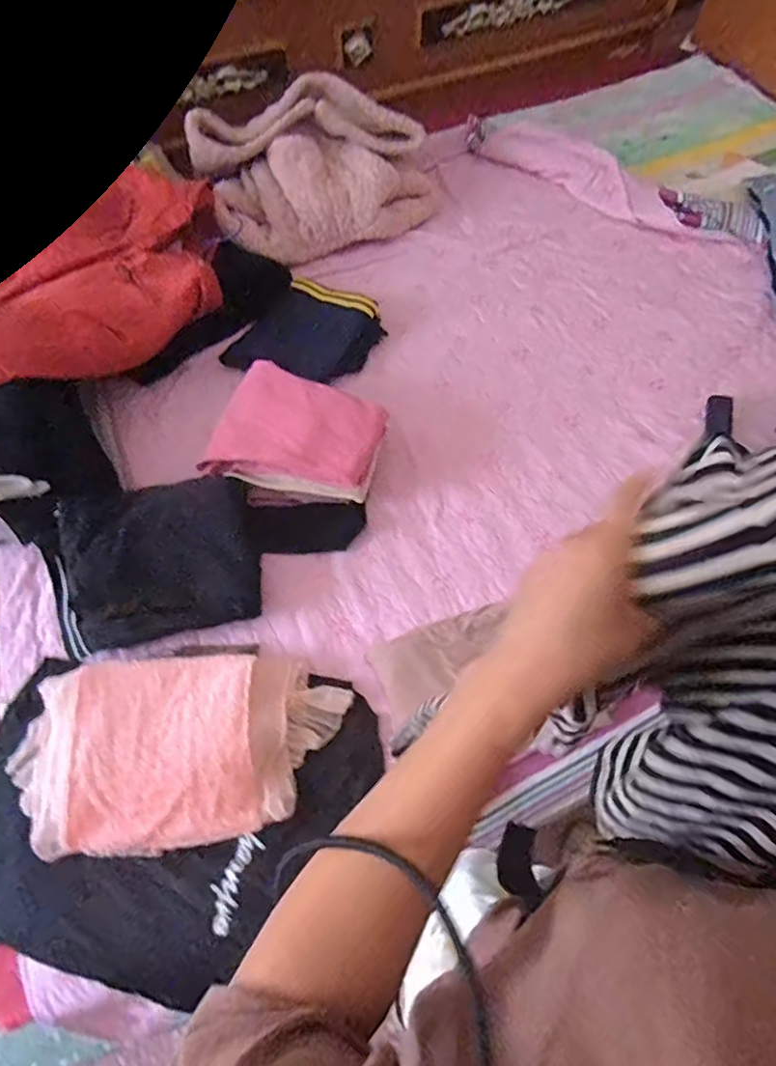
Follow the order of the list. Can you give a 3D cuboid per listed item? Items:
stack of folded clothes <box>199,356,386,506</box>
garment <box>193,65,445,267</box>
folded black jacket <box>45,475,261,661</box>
[{"bbox_3d":[-0.154,-0.166,0.993,0.287,0.105,0.227,18,65,15],"label":"stack of folded clothes"},{"bbox_3d":[-0.154,-0.840,1.322,0.544,0.250,0.286,-15,61,-3],"label":"garment"},{"bbox_3d":[-0.384,0.042,0.936,0.327,0.084,0.264,-14,63,-6],"label":"folded black jacket"}]

